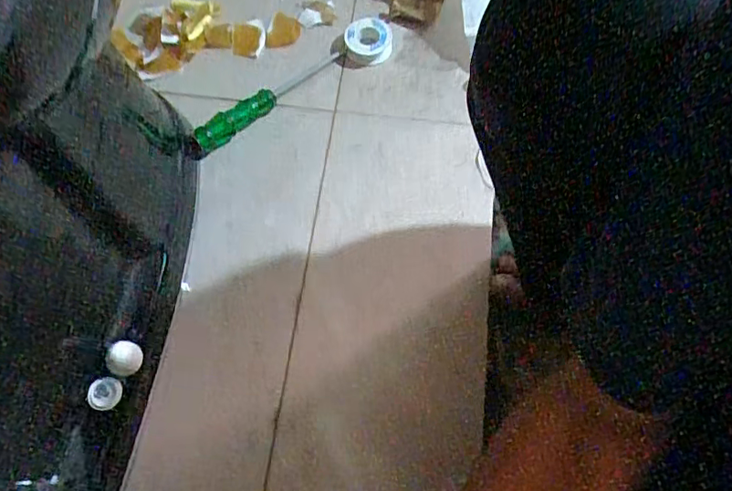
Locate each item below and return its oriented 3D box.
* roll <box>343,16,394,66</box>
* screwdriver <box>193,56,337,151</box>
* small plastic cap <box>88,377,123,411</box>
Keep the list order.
[{"bbox_3d":[0.003,-0.230,0.614,0.051,0.014,0.056,0,67,-1],"label":"roll"},{"bbox_3d":[-0.100,-0.157,0.575,0.176,0.022,0.021,-40,73,-16],"label":"screwdriver"},{"bbox_3d":[-0.203,0.115,0.432,0.025,0.006,0.024,0,67,-1],"label":"small plastic cap"}]

